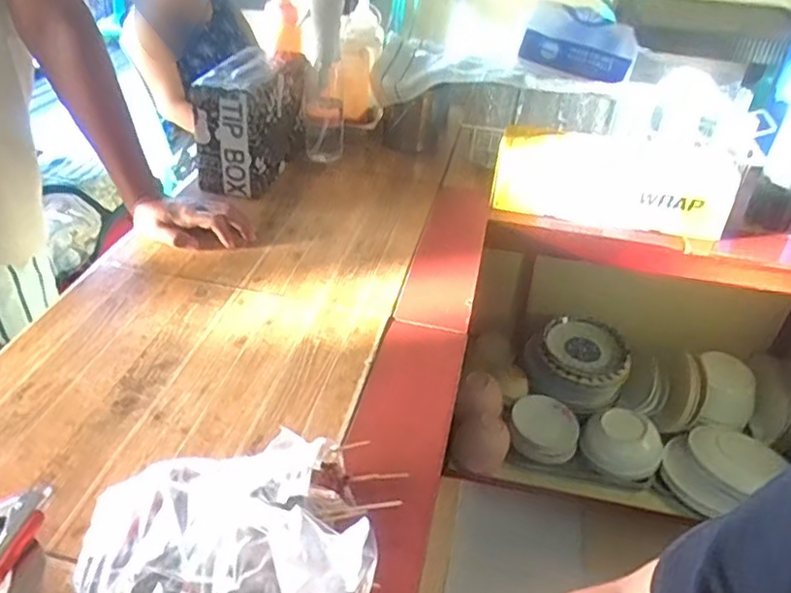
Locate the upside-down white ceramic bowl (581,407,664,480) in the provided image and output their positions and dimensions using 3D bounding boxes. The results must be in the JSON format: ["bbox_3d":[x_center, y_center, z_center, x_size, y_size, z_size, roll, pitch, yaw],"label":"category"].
[{"bbox_3d":[0.519,0.316,1.488,0.167,0.071,0.154,3,35,-2],"label":"upside-down white ceramic bowl"}]

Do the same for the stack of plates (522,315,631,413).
[{"bbox_3d":[0.441,0.155,1.604,0.240,0.096,0.210,15,36,13],"label":"stack of plates"}]

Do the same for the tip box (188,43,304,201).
[{"bbox_3d":[-0.247,-0.313,1.153,0.130,0.173,0.261,7,35,3],"label":"tip box"}]

